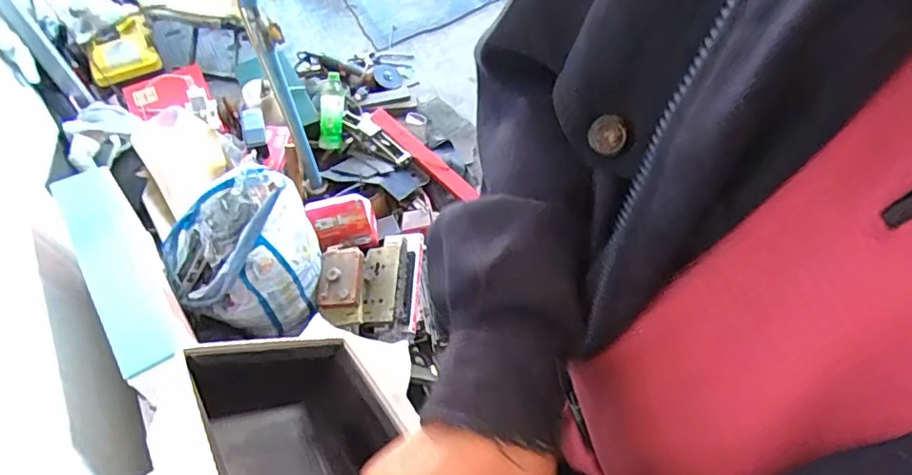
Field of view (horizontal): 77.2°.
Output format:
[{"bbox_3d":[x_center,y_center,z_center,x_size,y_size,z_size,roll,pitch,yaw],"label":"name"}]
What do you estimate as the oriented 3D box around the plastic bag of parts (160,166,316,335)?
[{"bbox_3d":[-0.441,0.054,1.193,0.263,0.343,0.238,6,57,8],"label":"plastic bag of parts"}]

